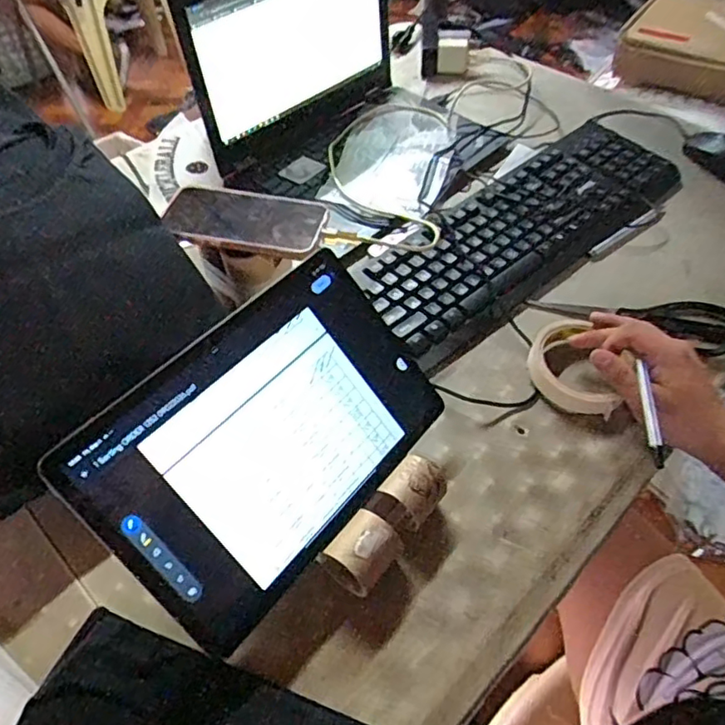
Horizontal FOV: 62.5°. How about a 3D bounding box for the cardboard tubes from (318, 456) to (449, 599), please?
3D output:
[{"bbox_3d":[0.018,0.116,0.434,0.043,0.035,0.106,32,59,25],"label":"cardboard tubes"}]

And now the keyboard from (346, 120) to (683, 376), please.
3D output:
[{"bbox_3d":[0.174,-0.152,0.654,0.409,0.027,0.163,-32,57,-21],"label":"keyboard"}]

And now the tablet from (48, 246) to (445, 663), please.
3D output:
[{"bbox_3d":[-0.056,0.045,0.417,0.256,0.016,0.162,-44,103,-31],"label":"tablet"}]

